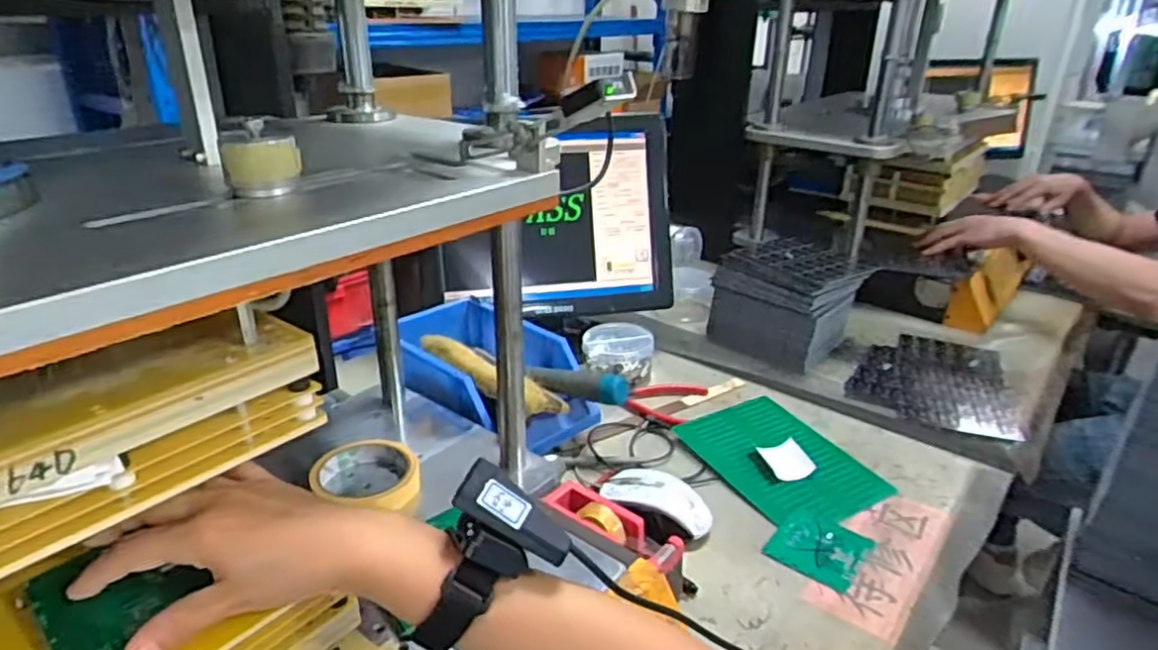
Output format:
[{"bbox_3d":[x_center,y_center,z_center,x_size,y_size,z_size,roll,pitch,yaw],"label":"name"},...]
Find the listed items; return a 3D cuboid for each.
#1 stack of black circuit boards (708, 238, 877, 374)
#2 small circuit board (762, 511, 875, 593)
[{"bbox_3d":[0.317,-0.042,1.077,0.184,0.131,0.166,20,31,34],"label":"stack of black circuit boards"},{"bbox_3d":[0.235,0.217,0.684,0.084,0.007,0.079,23,38,34],"label":"small circuit board"}]

